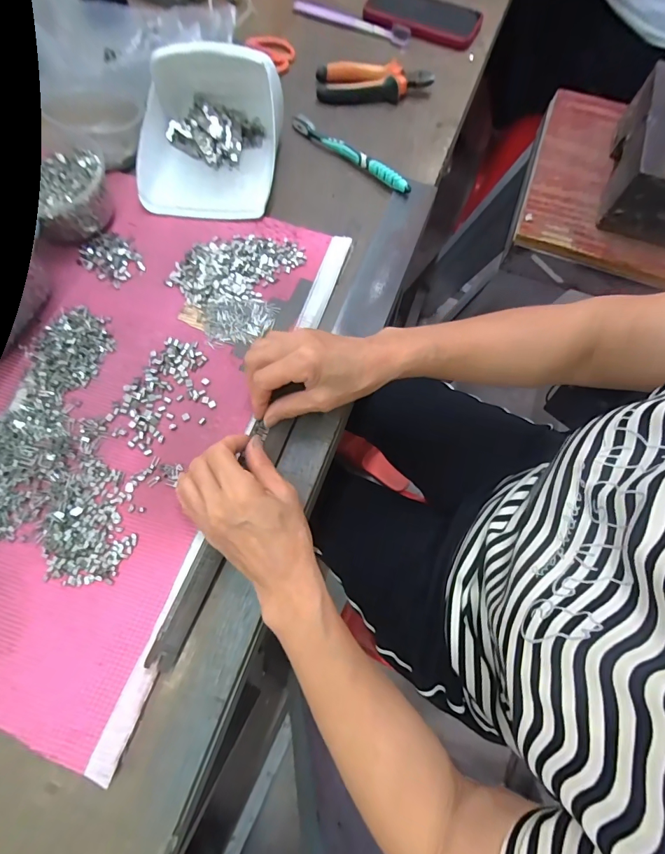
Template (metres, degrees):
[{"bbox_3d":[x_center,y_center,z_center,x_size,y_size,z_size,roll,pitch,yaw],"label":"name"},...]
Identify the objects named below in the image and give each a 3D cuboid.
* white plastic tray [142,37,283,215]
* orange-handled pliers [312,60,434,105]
[{"bbox_3d":[-0.140,-0.336,0.449,0.156,0.075,0.178,9,72,2],"label":"white plastic tray"},{"bbox_3d":[0.055,-0.465,0.536,0.149,0.030,0.046,-2,72,-2],"label":"orange-handled pliers"}]

